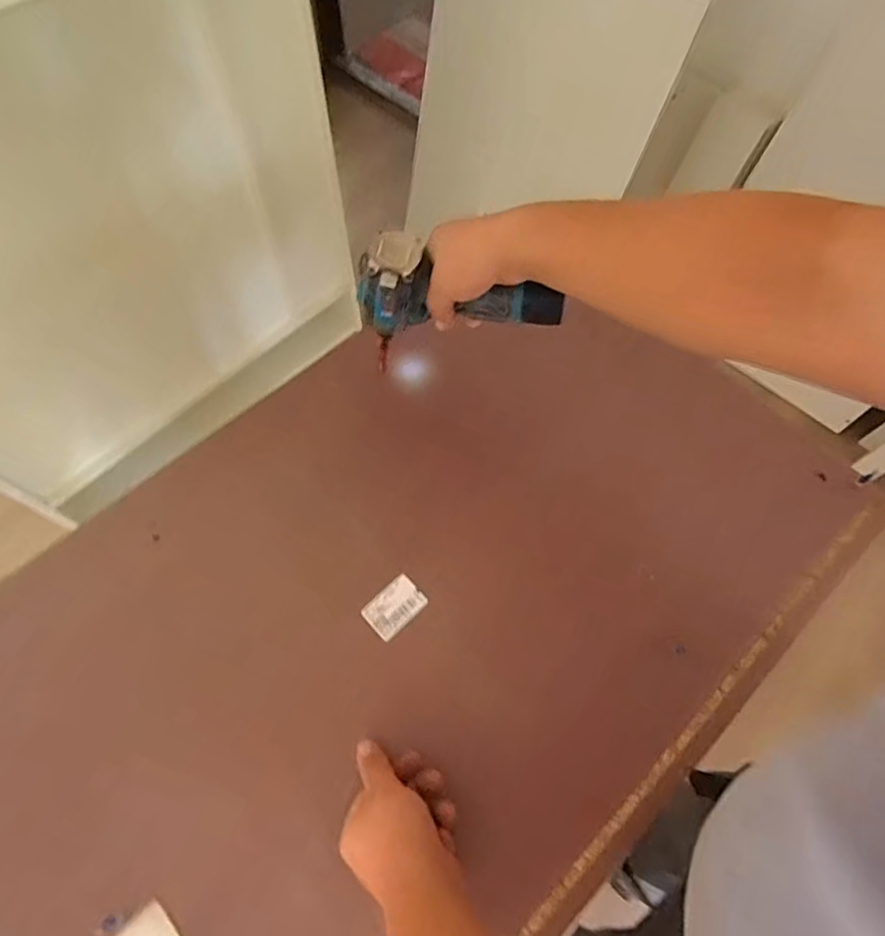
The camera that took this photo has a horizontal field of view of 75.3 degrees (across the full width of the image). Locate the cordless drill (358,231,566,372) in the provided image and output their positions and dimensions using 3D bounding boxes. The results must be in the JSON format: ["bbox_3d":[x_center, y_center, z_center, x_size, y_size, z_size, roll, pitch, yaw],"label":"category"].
[{"bbox_3d":[0.015,-0.148,0.600,0.200,0.163,0.059,14,65,6],"label":"cordless drill"}]

